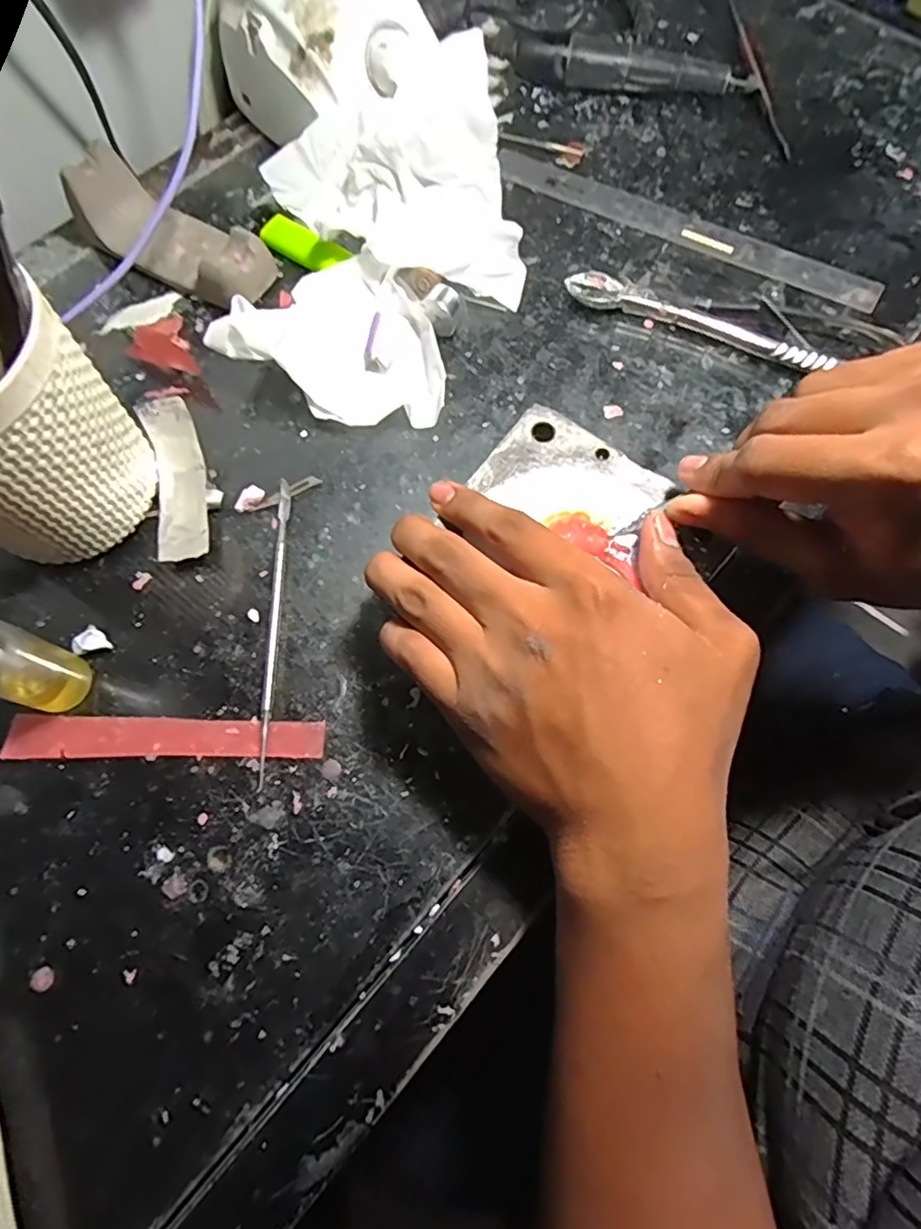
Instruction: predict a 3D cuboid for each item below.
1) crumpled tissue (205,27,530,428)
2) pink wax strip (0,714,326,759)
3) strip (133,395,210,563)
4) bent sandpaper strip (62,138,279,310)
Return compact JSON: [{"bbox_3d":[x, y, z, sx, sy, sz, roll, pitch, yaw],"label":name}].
[{"bbox_3d":[-0.045,-0.214,0.345,0.163,0.063,0.211,3,71,1],"label":"crumpled tissue"},{"bbox_3d":[-0.137,0.057,0.280,0.145,0.004,0.019,1,68,-1],"label":"pink wax strip"},{"bbox_3d":[-0.147,-0.069,0.310,0.027,0.030,0.082,-13,71,-4],"label":"strip"},{"bbox_3d":[-0.174,-0.233,0.366,0.127,0.040,0.048,28,73,9],"label":"bent sandpaper strip"}]

